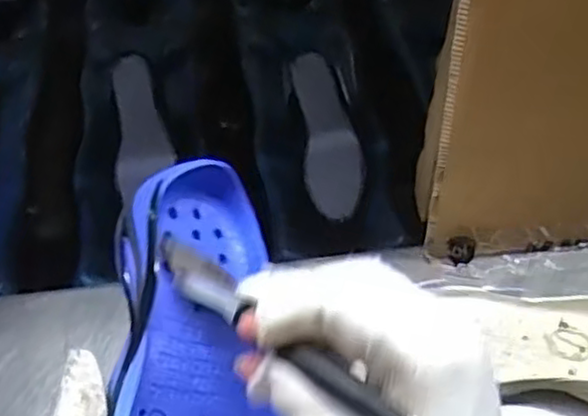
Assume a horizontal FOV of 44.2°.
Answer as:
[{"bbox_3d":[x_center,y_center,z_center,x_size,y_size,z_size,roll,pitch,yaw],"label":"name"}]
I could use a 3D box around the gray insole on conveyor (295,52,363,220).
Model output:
[{"bbox_3d":[0.035,-0.079,0.756,0.056,0.016,0.179,-10,77,-7],"label":"gray insole on conveyor"}]

